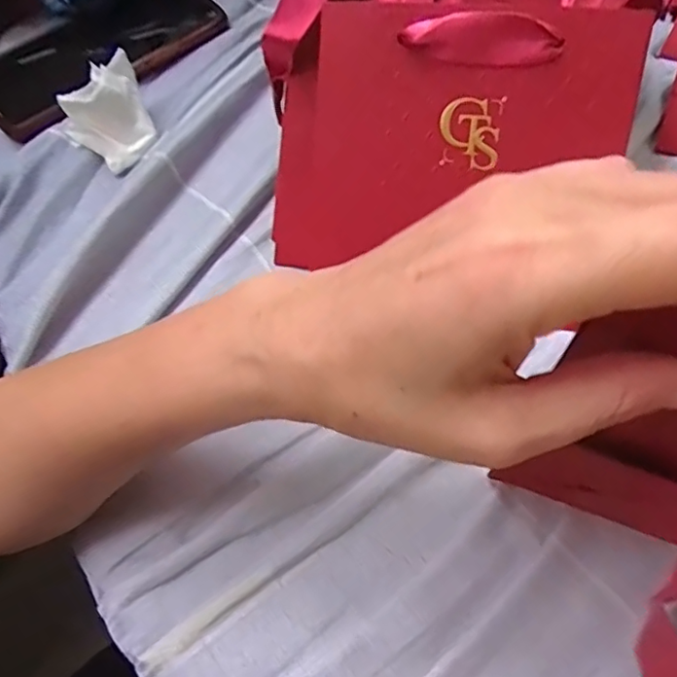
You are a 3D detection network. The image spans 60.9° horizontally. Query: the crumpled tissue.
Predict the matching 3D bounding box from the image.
[{"bbox_3d":[-0.134,-0.131,0.335,0.051,0.040,0.053,-31,66,-12],"label":"crumpled tissue"}]

